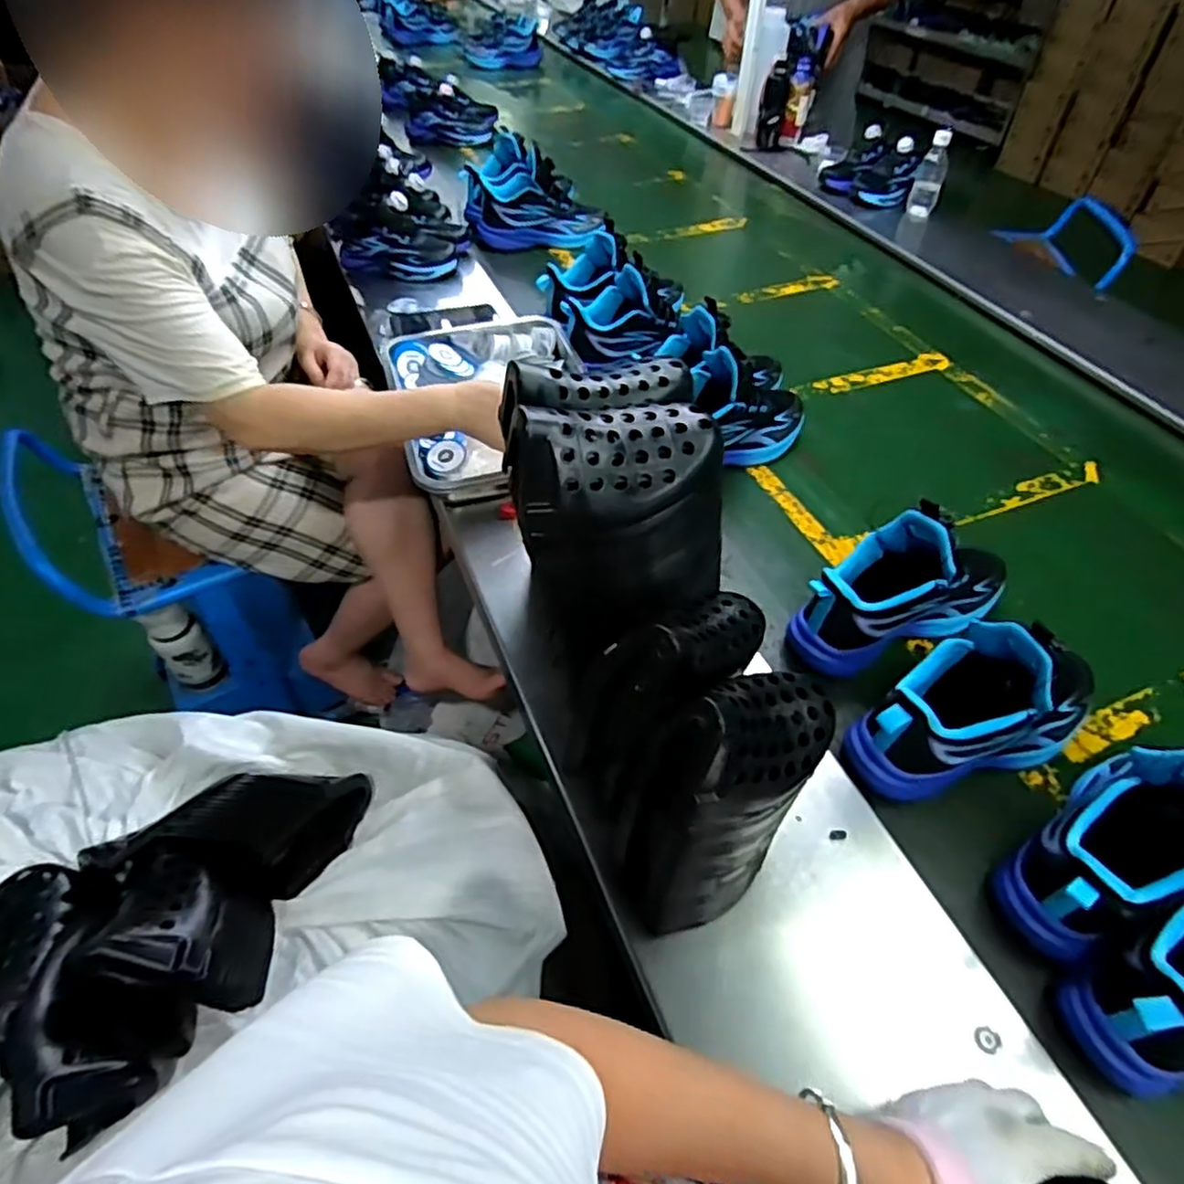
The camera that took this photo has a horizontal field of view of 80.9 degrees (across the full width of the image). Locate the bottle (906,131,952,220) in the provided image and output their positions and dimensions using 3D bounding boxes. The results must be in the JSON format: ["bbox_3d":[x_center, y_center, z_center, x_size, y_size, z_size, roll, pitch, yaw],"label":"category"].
[{"bbox_3d":[0.726,-0.893,1.488,0.061,0.153,0.062,19,50,14],"label":"bottle"}]

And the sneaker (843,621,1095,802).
[{"bbox_3d":[0.355,0.085,0.600,0.259,0.139,0.090,-13,50,-14],"label":"sneaker"}]

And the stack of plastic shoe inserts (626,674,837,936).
[{"bbox_3d":[0.091,0.148,0.471,0.142,0.230,0.078,-27,55,-24],"label":"stack of plastic shoe inserts"}]

